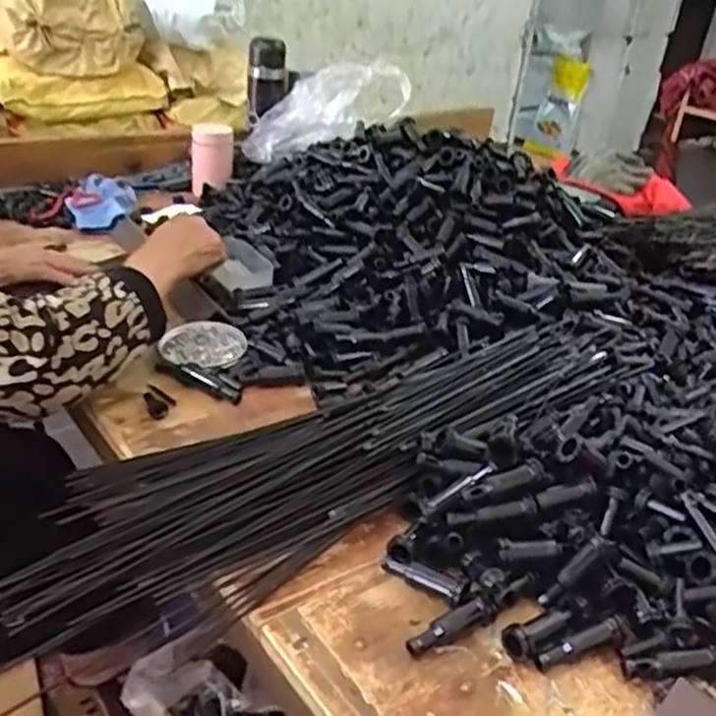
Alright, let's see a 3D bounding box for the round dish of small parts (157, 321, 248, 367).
[{"bbox_3d":[-0.171,-0.015,0.833,0.090,0.017,0.086,5,33,-3],"label":"round dish of small parts"}]

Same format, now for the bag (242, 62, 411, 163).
[{"bbox_3d":[-0.061,-0.407,1.233,0.291,0.093,0.113,-20,34,6],"label":"bag"}]

